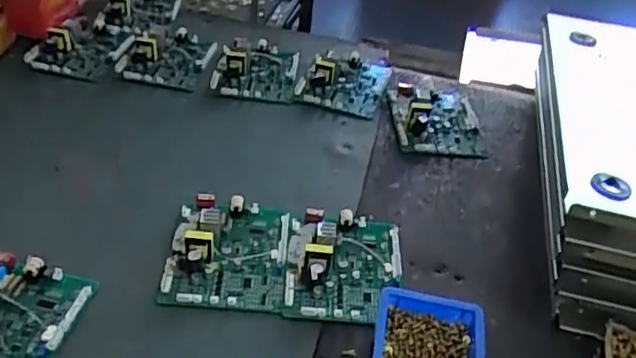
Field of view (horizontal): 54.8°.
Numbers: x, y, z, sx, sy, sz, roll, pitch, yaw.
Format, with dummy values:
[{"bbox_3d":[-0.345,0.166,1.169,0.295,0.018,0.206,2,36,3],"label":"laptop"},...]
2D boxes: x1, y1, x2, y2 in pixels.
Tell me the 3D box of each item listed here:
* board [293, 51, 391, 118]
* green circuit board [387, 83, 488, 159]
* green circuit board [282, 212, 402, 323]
[{"bbox_3d":[0.044,-0.163,0.967,0.122,0.041,0.168,13,38,10],"label":"board"},{"bbox_3d":[0.176,-0.098,0.917,0.135,0.027,0.162,3,39,-4],"label":"green circuit board"},{"bbox_3d":[0.029,0.086,0.663,0.126,0.032,0.137,5,39,-2],"label":"green circuit board"}]

